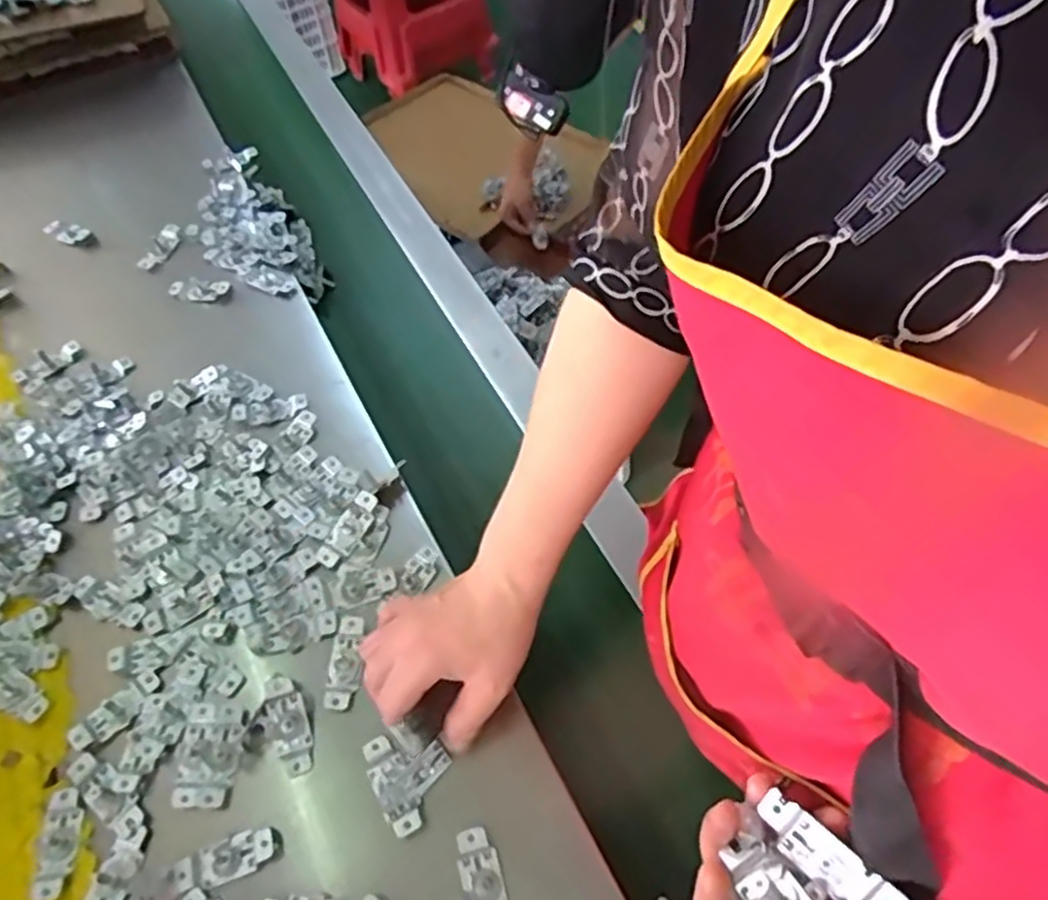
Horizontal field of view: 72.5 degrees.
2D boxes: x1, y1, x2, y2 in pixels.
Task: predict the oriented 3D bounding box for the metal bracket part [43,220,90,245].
[{"bbox_3d":[-0.495,-0.237,0.774,0.050,0.009,0.028,27,62,20],"label":"metal bracket part"}]

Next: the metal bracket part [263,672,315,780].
[{"bbox_3d":[-0.160,0.186,0.483,0.026,0.008,0.065,-16,81,-7],"label":"metal bracket part"}]

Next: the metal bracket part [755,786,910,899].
[{"bbox_3d":[0.138,0.185,0.324,0.068,0.012,0.025,39,111,32],"label":"metal bracket part"}]

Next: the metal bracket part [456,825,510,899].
[{"bbox_3d":[-0.024,0.264,0.430,0.026,0.014,0.063,-17,57,-7],"label":"metal bracket part"}]

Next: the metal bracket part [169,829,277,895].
[{"bbox_3d":[-0.188,0.258,0.448,0.065,0.004,0.023,-19,57,-9],"label":"metal bracket part"}]

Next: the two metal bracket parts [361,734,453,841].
[{"bbox_3d":[-0.076,0.211,0.469,0.051,0.016,0.064,-30,59,-16],"label":"two metal bracket parts"}]

